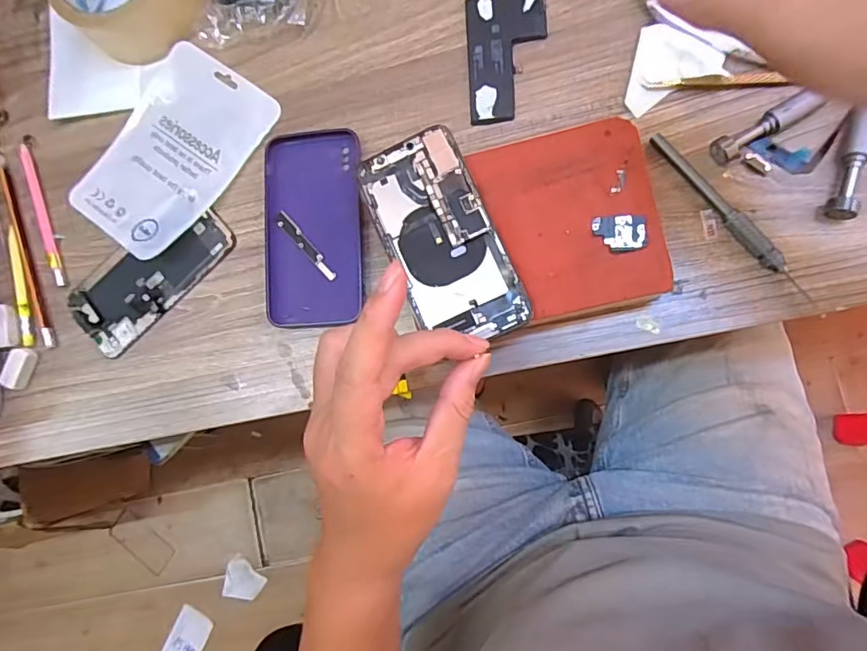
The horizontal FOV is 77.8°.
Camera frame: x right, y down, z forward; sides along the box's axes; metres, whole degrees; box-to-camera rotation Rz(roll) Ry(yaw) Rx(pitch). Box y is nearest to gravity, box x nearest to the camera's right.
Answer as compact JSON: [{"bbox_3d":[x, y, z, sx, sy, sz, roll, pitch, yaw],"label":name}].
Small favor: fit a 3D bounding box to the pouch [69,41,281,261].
[{"bbox_3d":[-0.204,-0.136,0.418,0.107,0.018,0.159,38,92,9],"label":"pouch"}]

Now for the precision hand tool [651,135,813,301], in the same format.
[{"bbox_3d":[0.194,-0.073,0.354,0.012,0.013,0.140,-39,81,5],"label":"precision hand tool"}]

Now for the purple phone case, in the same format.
[{"bbox_3d":[-0.088,-0.074,0.397,0.072,0.010,0.146,-4,85,9],"label":"purple phone case"}]

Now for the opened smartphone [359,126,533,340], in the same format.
[{"bbox_3d":[0.005,-0.055,0.344,0.068,0.007,0.137,-24,83,7],"label":"opened smartphone"}]

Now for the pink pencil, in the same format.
[{"bbox_3d":[-0.317,-0.088,0.435,0.011,0.004,0.123,-20,83,7],"label":"pink pencil"}]

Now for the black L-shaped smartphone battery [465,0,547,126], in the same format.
[{"bbox_3d":[0.054,-0.196,0.390,0.057,0.006,0.096,-4,86,9],"label":"black L-shaped smartphone battery"}]

